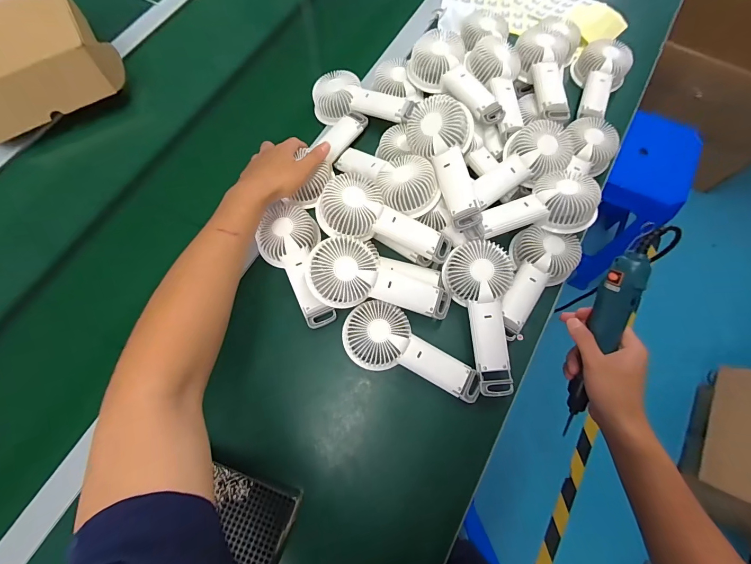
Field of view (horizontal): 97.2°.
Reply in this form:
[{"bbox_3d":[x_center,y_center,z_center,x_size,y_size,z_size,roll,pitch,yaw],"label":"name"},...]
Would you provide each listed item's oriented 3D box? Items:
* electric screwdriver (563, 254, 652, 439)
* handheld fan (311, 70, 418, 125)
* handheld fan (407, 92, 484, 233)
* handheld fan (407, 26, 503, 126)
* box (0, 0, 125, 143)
[{"bbox_3d":[0.265,0.078,0.397,0.030,0.032,0.227,9,108,2],"label":"electric screwdriver"},{"bbox_3d":[-0.020,-0.290,0.536,0.164,0.039,0.077,7,72,1],"label":"handheld fan"},{"bbox_3d":[0.103,-0.160,0.449,0.076,0.038,0.178,-17,89,-6],"label":"handheld fan"},{"bbox_3d":[0.130,-0.313,0.507,0.177,0.043,0.076,42,76,11],"label":"handheld fan"},{"bbox_3d":[-0.572,-0.364,0.540,0.252,0.069,0.205,-28,75,-10],"label":"box"}]

